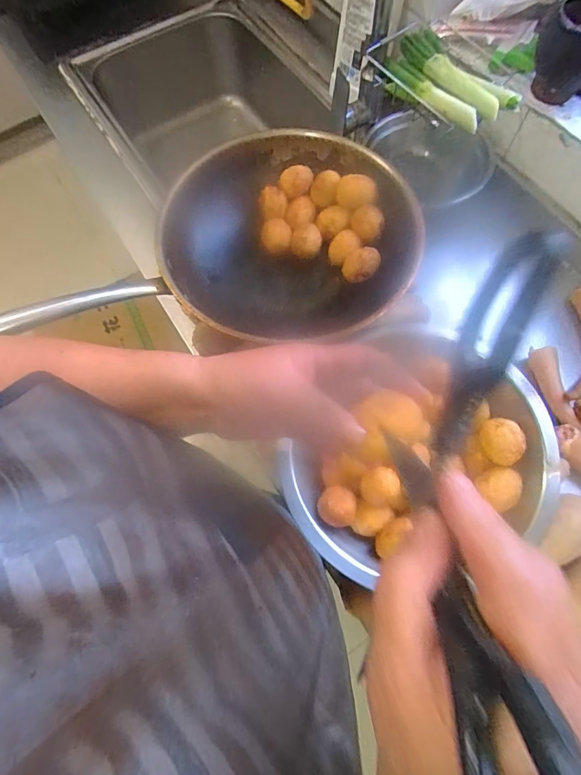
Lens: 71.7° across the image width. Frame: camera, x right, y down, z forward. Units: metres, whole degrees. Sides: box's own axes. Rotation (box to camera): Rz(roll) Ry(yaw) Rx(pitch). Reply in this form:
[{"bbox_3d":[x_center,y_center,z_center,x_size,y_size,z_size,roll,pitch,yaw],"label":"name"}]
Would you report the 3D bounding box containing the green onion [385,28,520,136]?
[{"bbox_3d":[0.202,-0.418,0.553,0.090,0.048,0.215,-34,73,-9],"label":"green onion"}]

